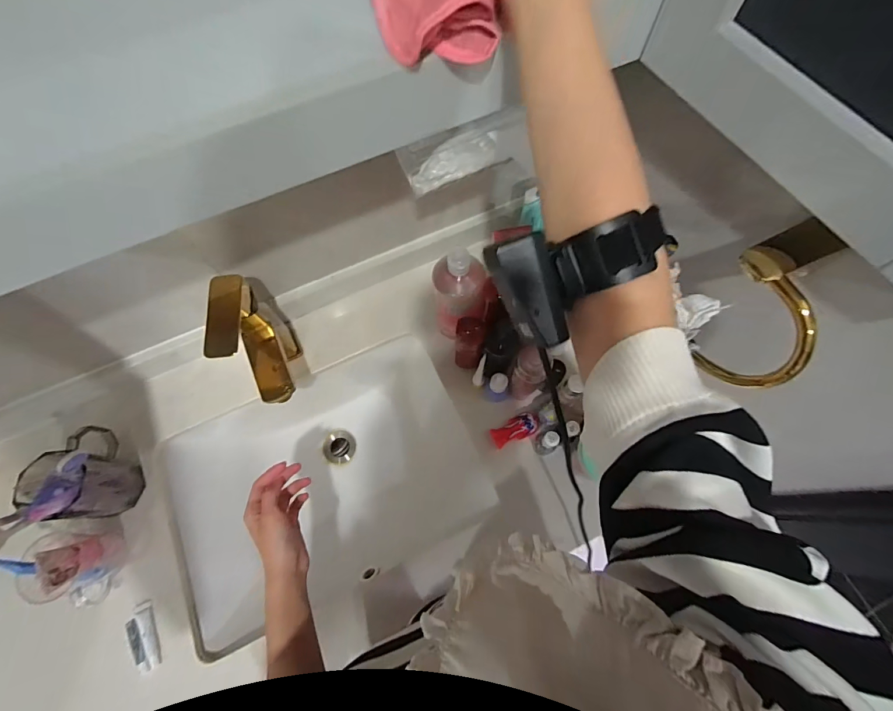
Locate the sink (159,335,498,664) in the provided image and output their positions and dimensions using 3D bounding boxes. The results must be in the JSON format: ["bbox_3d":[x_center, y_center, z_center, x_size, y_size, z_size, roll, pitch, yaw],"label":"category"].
[{"bbox_3d":[-0.186,0.199,0.632,0.442,0.181,0.367,-25,71,-8],"label":"sink"}]

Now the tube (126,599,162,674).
[{"bbox_3d":[-0.377,0.349,0.501,0.029,0.014,0.076,-27,71,-8],"label":"tube"}]

